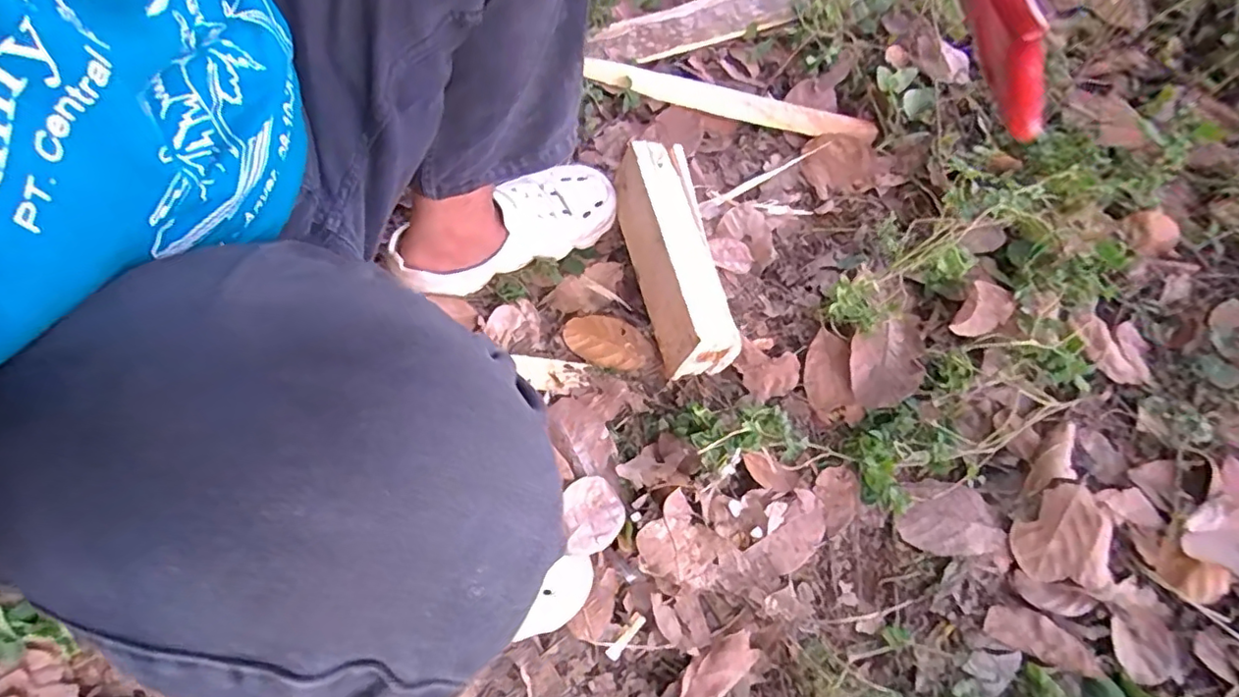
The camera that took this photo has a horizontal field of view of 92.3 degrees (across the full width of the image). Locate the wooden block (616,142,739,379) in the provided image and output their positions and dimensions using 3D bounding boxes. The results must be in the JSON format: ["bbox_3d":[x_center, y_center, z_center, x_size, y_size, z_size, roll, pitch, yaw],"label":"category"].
[{"bbox_3d":[0.061,-0.107,0.695,0.078,0.096,0.268,-11,65,-8],"label":"wooden block"}]

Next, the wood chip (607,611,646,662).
[{"bbox_3d":[0.006,0.275,0.569,0.013,0.005,0.048,37,68,14],"label":"wood chip"}]

